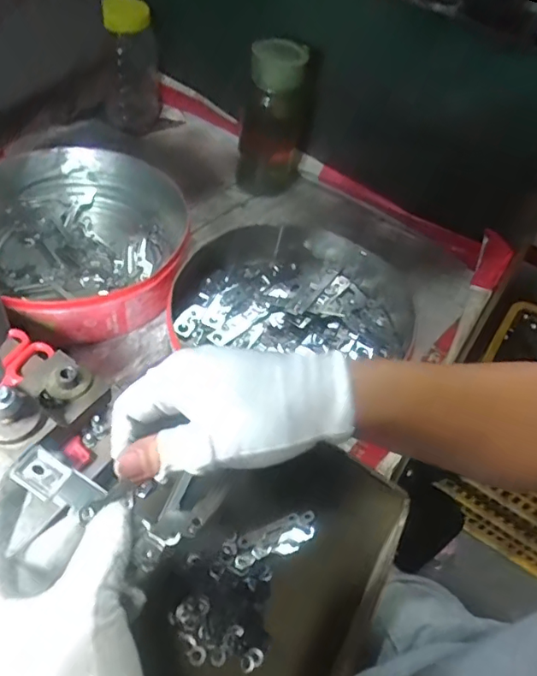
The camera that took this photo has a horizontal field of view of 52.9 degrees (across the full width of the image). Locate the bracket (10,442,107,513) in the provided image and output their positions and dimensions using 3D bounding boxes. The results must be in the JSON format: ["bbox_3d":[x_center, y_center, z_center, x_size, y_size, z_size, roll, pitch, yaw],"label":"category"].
[{"bbox_3d":[-0.109,0.074,0.280,0.047,0.004,0.021,27,52,9],"label":"bracket"}]

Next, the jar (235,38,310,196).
[{"bbox_3d":[0.004,-0.274,0.681,0.078,0.182,0.067,7,51,-5],"label":"jar"}]

